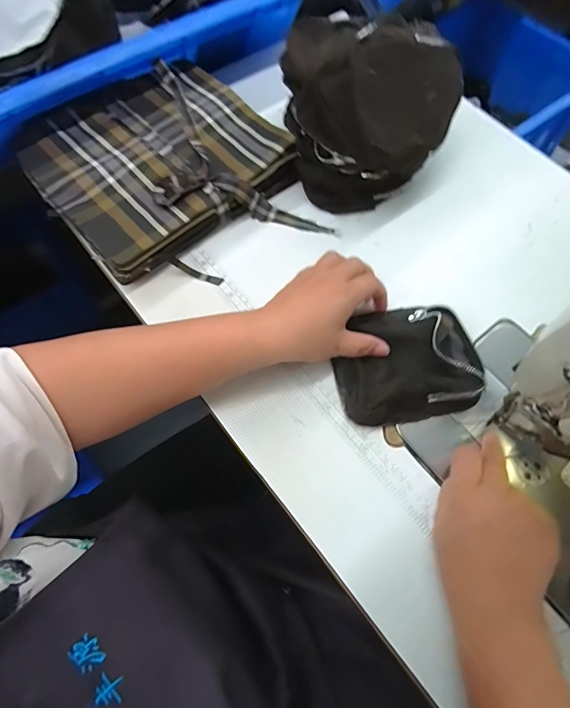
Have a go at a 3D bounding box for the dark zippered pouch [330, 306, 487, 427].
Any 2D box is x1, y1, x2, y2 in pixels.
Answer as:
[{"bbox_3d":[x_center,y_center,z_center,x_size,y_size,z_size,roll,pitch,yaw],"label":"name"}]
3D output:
[{"bbox_3d":[0.119,0.004,0.386,0.139,0.034,0.113,-9,69,-5],"label":"dark zippered pouch"}]

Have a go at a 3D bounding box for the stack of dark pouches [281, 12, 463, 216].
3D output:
[{"bbox_3d":[0.097,-0.271,0.455,0.175,0.125,0.166,-10,69,-5],"label":"stack of dark pouches"}]

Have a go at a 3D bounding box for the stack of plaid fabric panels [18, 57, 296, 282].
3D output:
[{"bbox_3d":[-0.141,-0.223,0.472,0.256,0.043,0.260,-37,73,-14],"label":"stack of plaid fabric panels"}]

